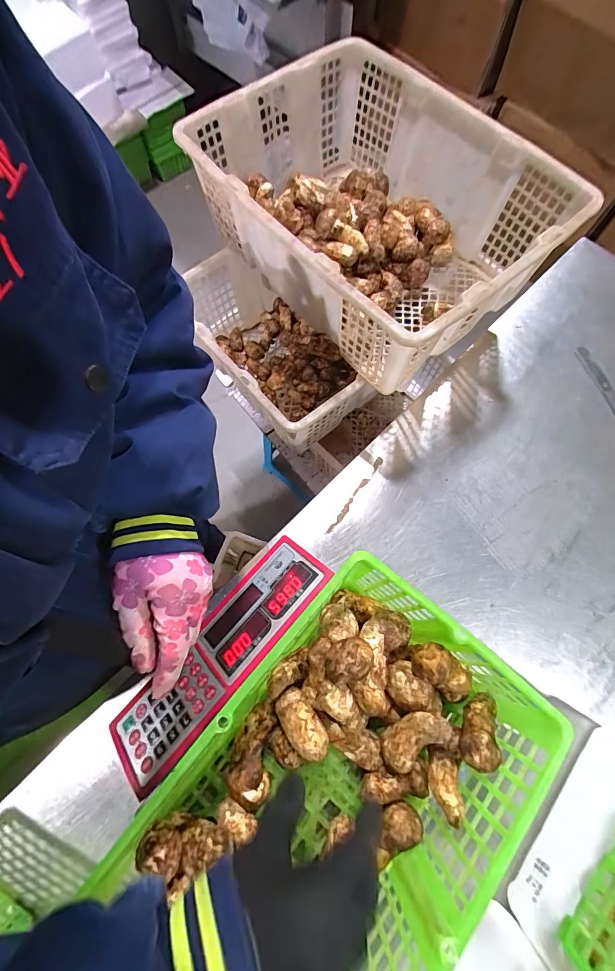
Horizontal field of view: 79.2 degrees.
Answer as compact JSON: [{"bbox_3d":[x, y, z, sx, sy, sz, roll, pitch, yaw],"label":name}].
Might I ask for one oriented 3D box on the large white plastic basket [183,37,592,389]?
[{"bbox_3d":[0.095,-0.413,0.572,0.374,0.178,0.497,-39,76,-12],"label":"large white plastic basket"}]

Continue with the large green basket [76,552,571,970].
[{"bbox_3d":[0.018,0.252,0.304,0.211,0.110,0.326,38,75,13],"label":"large green basket"}]

